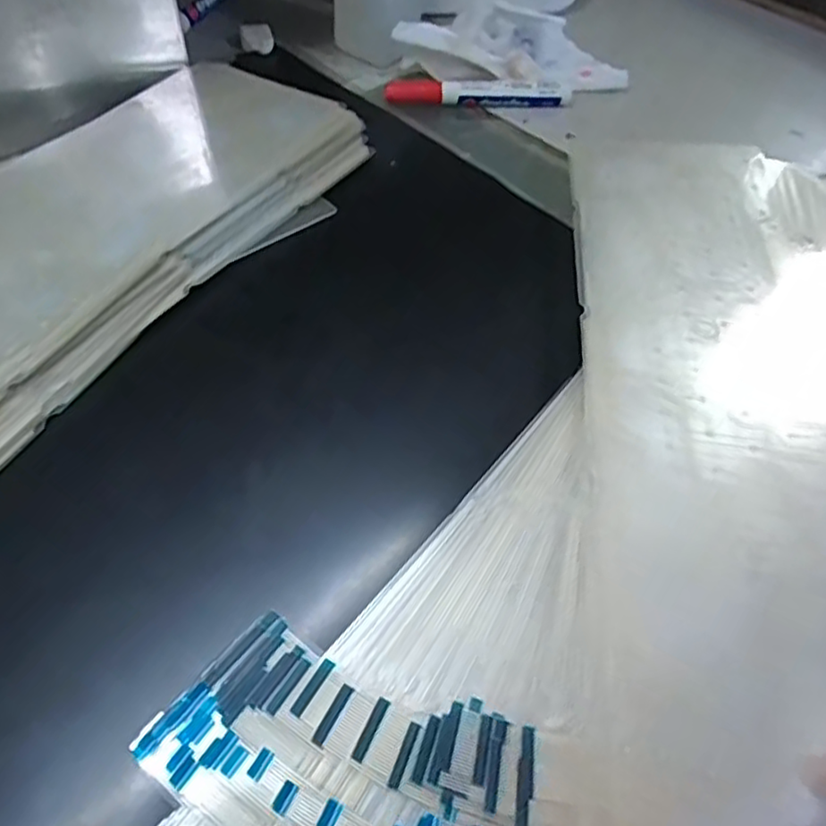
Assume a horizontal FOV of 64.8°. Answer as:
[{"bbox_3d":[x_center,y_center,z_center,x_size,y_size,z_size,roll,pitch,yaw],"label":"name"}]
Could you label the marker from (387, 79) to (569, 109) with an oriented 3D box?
[{"bbox_3d":[0.049,-0.237,0.483,0.137,0.017,0.017,-3,53,-7],"label":"marker"}]

